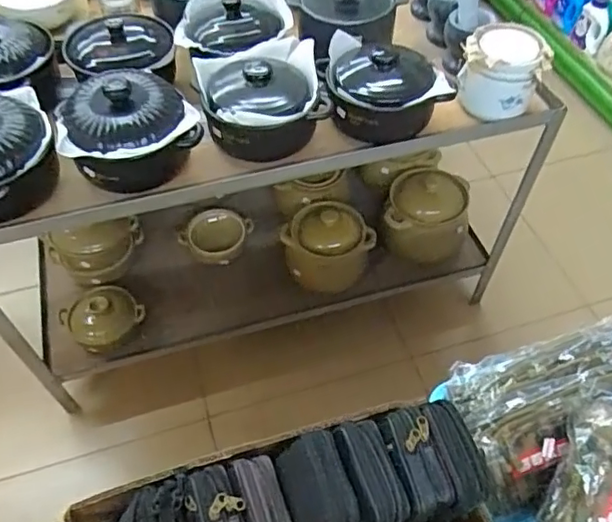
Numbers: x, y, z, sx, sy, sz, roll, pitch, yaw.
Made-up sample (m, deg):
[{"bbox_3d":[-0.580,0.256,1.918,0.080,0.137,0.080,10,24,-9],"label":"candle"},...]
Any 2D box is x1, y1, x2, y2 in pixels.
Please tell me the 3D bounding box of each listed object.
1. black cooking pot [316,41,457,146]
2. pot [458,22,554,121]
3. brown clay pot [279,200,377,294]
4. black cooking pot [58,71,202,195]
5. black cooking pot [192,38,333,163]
[{"bbox_3d":[0.158,-0.352,1.138,0.251,0.143,0.177,0,53,-1],"label":"black cooking pot"},{"bbox_3d":[0.398,-0.385,1.161,0.156,0.124,0.158,0,53,0],"label":"pot"},{"bbox_3d":[0.054,-0.057,1.538,0.225,0.168,0.222,0,53,0],"label":"brown clay pot"},{"bbox_3d":[-0.319,-0.243,1.043,0.240,0.140,0.201,-13,54,-11],"label":"black cooking pot"},{"bbox_3d":[-0.084,-0.320,1.126,0.239,0.124,0.230,-12,54,-9],"label":"black cooking pot"}]

